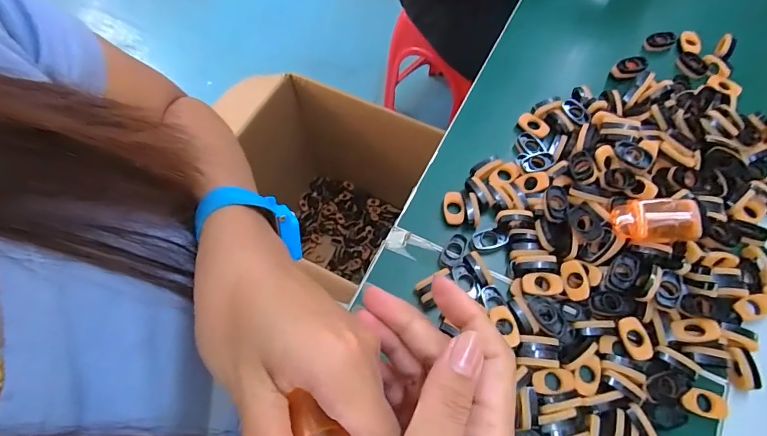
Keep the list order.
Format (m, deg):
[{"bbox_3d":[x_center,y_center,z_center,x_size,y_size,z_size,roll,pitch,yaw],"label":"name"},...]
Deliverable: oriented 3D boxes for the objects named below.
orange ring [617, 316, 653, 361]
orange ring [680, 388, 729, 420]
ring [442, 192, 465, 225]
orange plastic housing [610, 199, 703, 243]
[{"bbox_3d":[0.200,0.096,0.333,0.020,0.006,0.033,-9,67,-4],"label":"orange ring"},{"bbox_3d":[0.245,0.141,0.321,0.039,0.010,0.019,13,68,5],"label":"orange ring"},{"bbox_3d":[0.066,-0.009,0.394,0.018,0.008,0.032,-2,67,-1],"label":"ring"},{"bbox_3d":[0.227,0.005,0.352,0.068,0.028,0.032,1,67,0],"label":"orange plastic housing"}]

